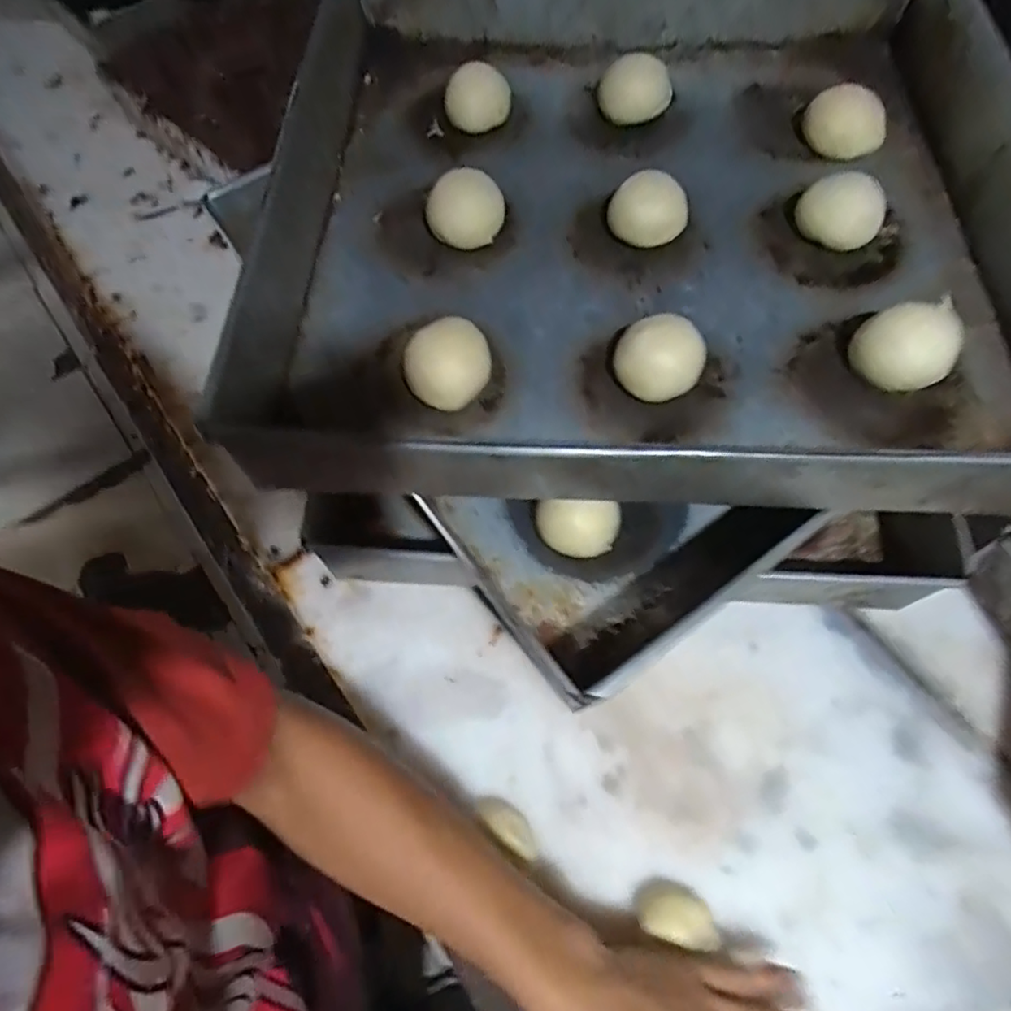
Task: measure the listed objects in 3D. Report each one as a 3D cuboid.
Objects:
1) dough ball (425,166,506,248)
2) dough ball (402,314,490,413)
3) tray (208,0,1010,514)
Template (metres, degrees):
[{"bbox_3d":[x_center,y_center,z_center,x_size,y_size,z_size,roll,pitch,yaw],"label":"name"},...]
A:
[{"bbox_3d":[-0.024,-0.182,0.374,0.046,0.033,0.040,-5,62,-1],"label":"dough ball"},{"bbox_3d":[-0.030,-0.076,0.321,0.042,0.031,0.045,-1,63,2],"label":"dough ball"},{"bbox_3d":[0.081,-0.187,0.365,0.414,0.068,0.411,1,63,3],"label":"tray"}]

